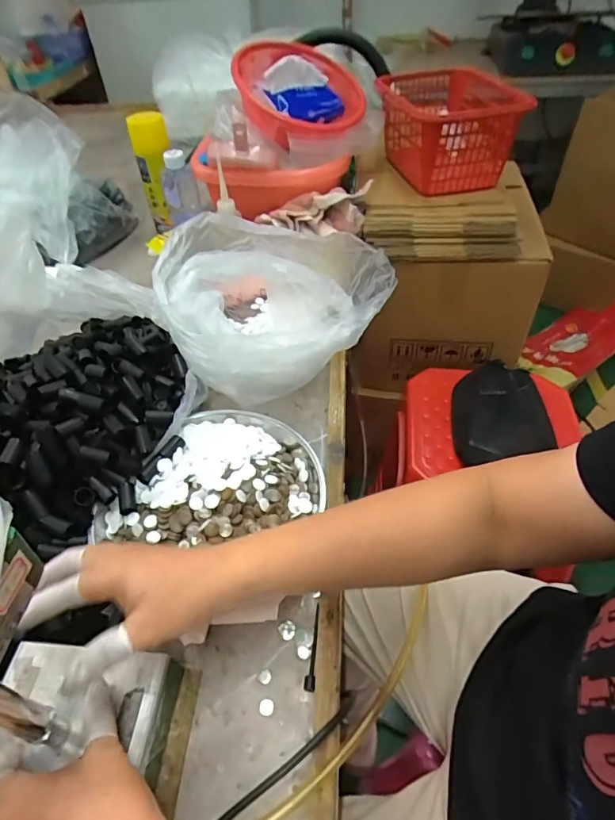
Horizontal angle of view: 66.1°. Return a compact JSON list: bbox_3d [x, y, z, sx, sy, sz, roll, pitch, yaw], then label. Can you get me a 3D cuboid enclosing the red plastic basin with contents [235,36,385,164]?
[{"bbox_3d":[0.005,-0.522,0.802,0.228,0.142,0.191,-5,47,-1],"label":"red plastic basin with contents"}]

